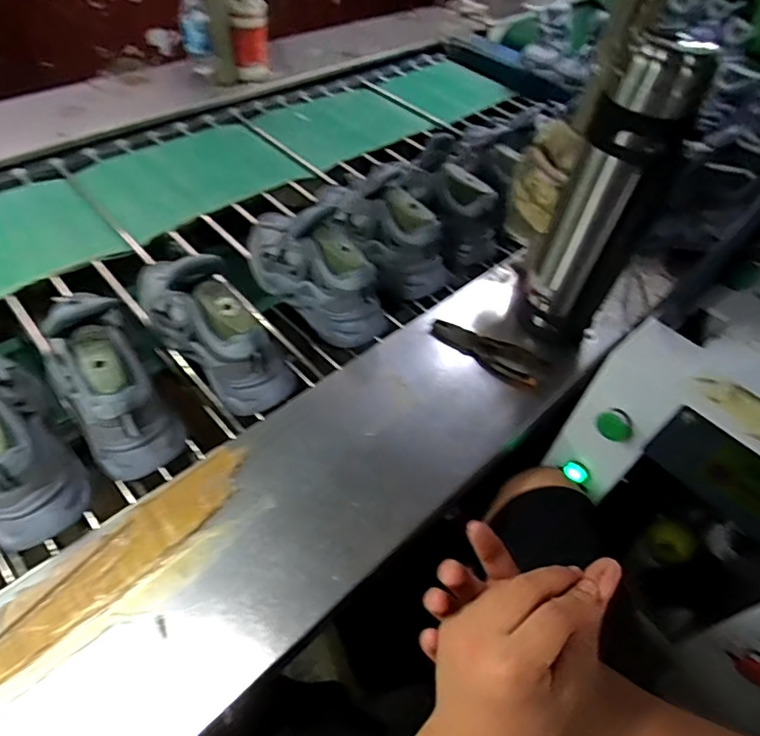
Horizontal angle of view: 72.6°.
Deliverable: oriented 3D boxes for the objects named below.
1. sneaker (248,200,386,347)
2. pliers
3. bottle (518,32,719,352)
[{"bbox_3d":[-0.113,-0.173,0.804,0.098,0.153,0.296,-32,59,-29],"label":"sneaker"},{"bbox_3d":[0.157,-0.026,0.772,0.174,0.017,0.056,28,52,17],"label":"pliers"},{"bbox_3d":[0.287,-0.205,0.680,0.112,0.399,0.103,22,50,13],"label":"bottle"}]

